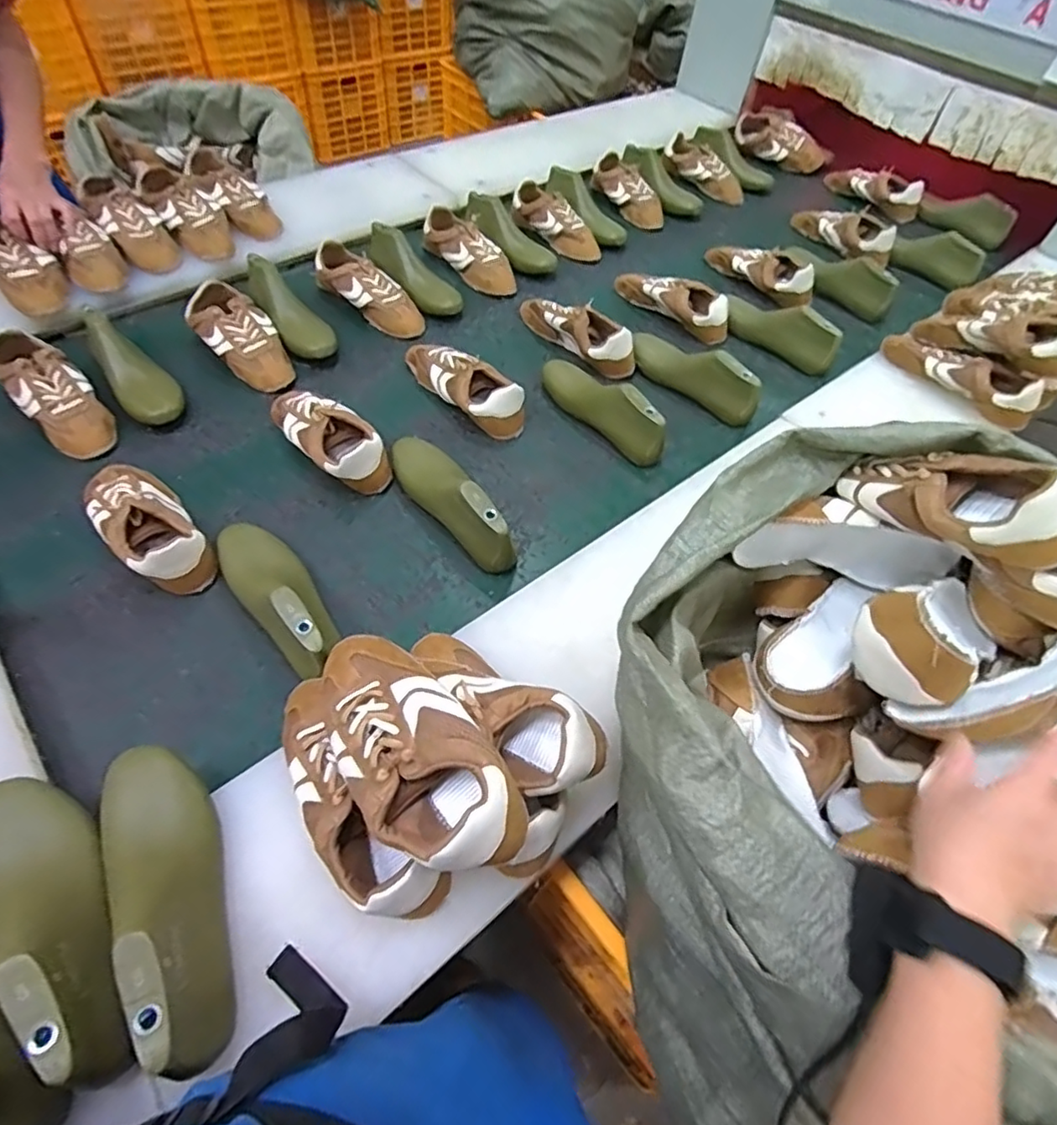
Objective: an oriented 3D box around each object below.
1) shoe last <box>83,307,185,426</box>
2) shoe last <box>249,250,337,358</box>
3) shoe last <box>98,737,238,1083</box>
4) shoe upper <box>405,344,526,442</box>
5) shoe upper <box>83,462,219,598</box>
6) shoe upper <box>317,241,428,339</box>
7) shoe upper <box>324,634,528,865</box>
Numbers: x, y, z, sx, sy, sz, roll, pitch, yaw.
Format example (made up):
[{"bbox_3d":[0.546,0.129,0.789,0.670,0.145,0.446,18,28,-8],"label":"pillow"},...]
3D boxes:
[{"bbox_3d":[-0.600,-0.300,0.892,0.081,0.082,0.236,-33,64,-23],"label":"shoe last"},{"bbox_3d":[-0.407,-0.425,1.012,0.081,0.087,0.239,-28,62,-21],"label":"shoe last"},{"bbox_3d":[-0.280,0.248,0.462,0.070,0.079,0.248,-26,62,-20],"label":"shoe last"},{"bbox_3d":[-0.104,-0.292,0.950,0.086,0.065,0.242,-33,64,-23],"label":"shoe upper"},{"bbox_3d":[-0.480,-0.053,0.742,0.095,0.074,0.228,-34,65,-24],"label":"shoe upper"},{"bbox_3d":[-0.288,-0.482,1.071,0.109,0.076,0.226,-33,64,-23],"label":"shoe upper"},{"bbox_3d":[-0.105,0.148,0.497,0.106,0.066,0.246,-33,51,-24],"label":"shoe upper"}]

